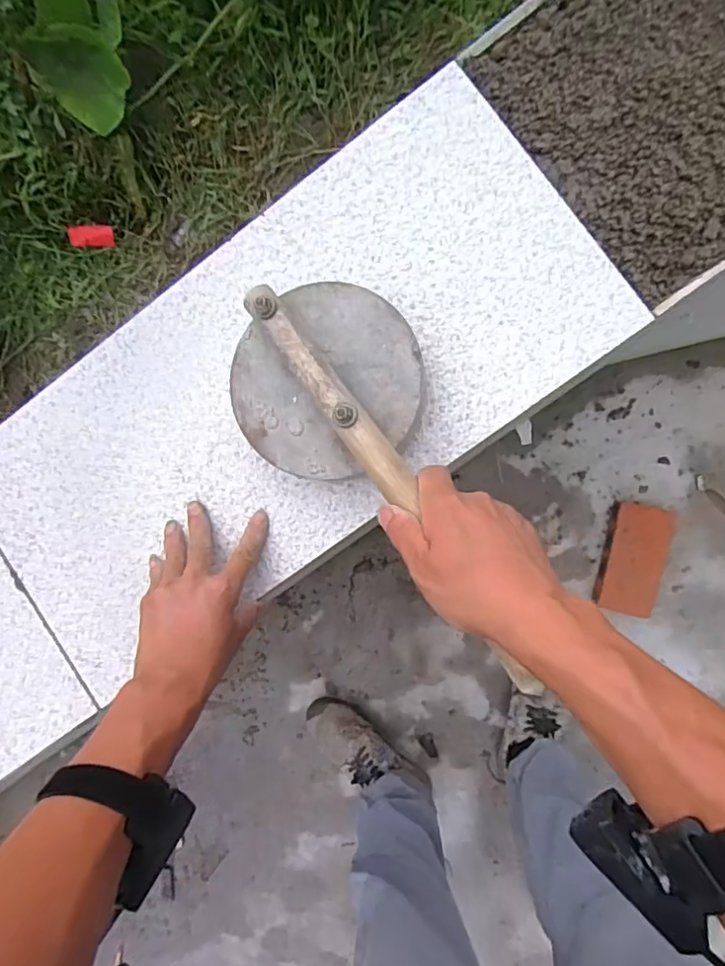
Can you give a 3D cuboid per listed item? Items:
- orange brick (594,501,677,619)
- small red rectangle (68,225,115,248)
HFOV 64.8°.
[{"bbox_3d":[0.473,0.132,0.994,0.104,0.051,0.192,13,92,7],"label":"orange brick"},{"bbox_3d":[-0.640,-0.582,1.348,0.112,0.010,0.047,4,103,8],"label":"small red rectangle"}]

